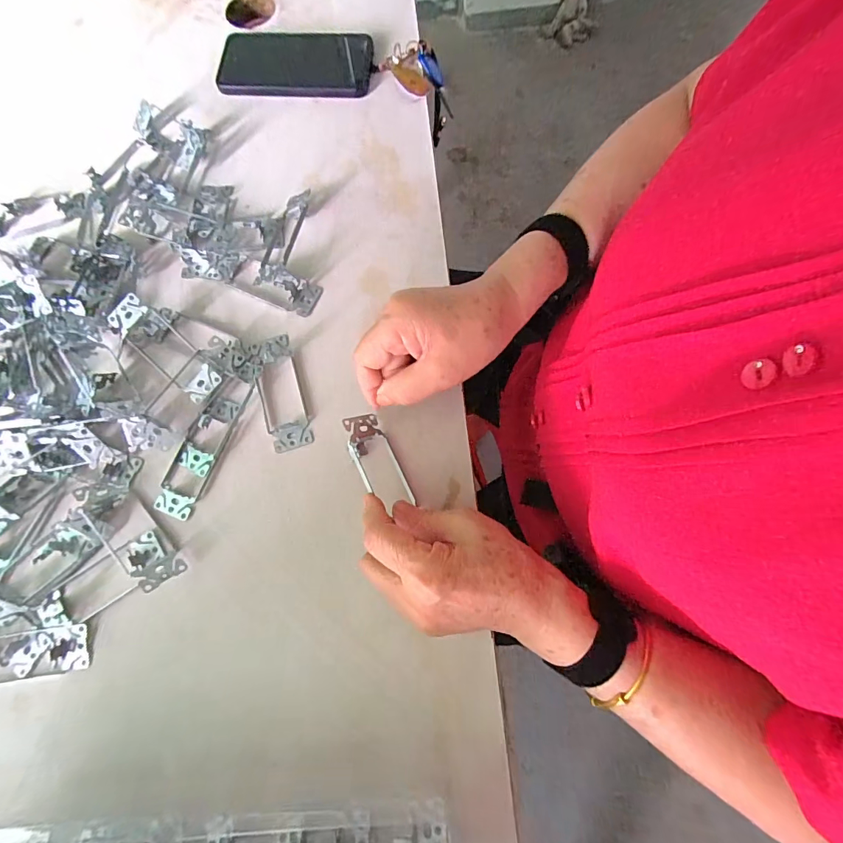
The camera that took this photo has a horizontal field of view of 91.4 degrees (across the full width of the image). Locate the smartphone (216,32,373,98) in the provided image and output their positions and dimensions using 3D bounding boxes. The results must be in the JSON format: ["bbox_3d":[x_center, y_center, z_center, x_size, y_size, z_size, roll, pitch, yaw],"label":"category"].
[{"bbox_3d":[-0.137,-0.390,0.448,0.159,0.020,0.073,5,76,3],"label":"smartphone"}]

